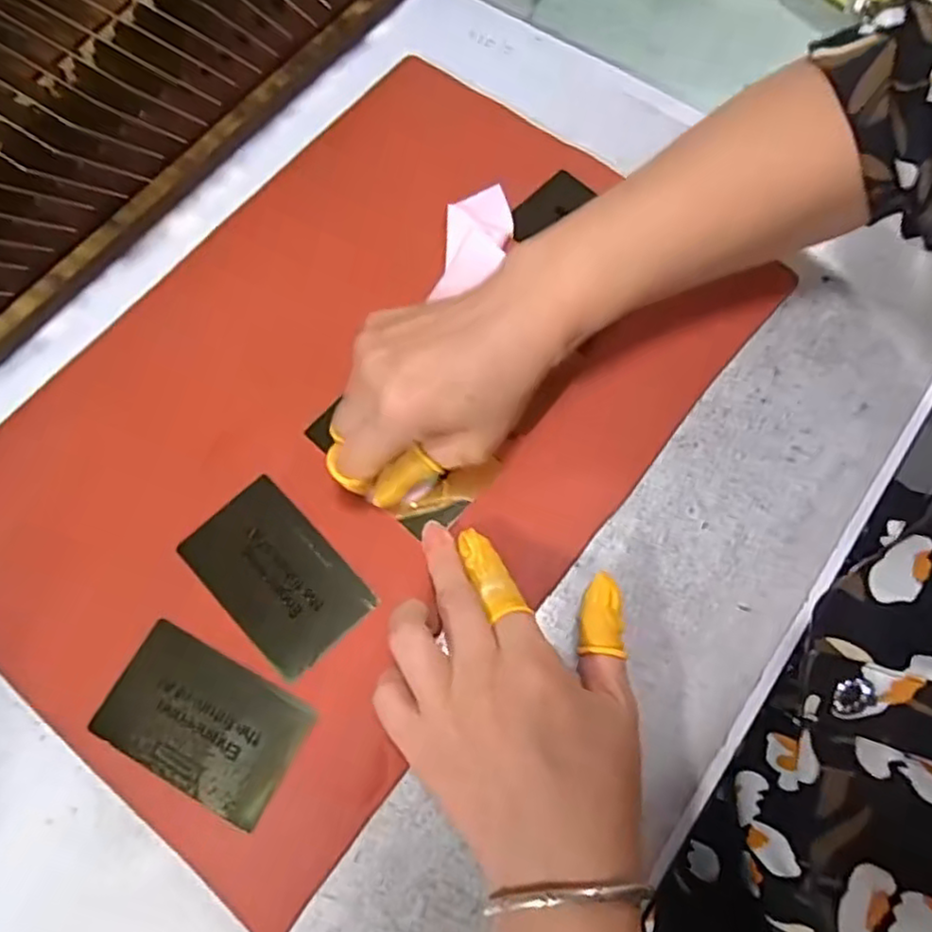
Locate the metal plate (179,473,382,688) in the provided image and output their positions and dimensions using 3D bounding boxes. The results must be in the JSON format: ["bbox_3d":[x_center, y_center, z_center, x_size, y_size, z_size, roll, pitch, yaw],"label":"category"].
[{"bbox_3d":[-0.086,0.048,0.309,0.051,0.004,0.084,-42,75,-12],"label":"metal plate"}]

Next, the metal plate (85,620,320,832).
[{"bbox_3d":[-0.111,0.107,0.291,0.082,0.004,0.053,26,74,10],"label":"metal plate"}]

